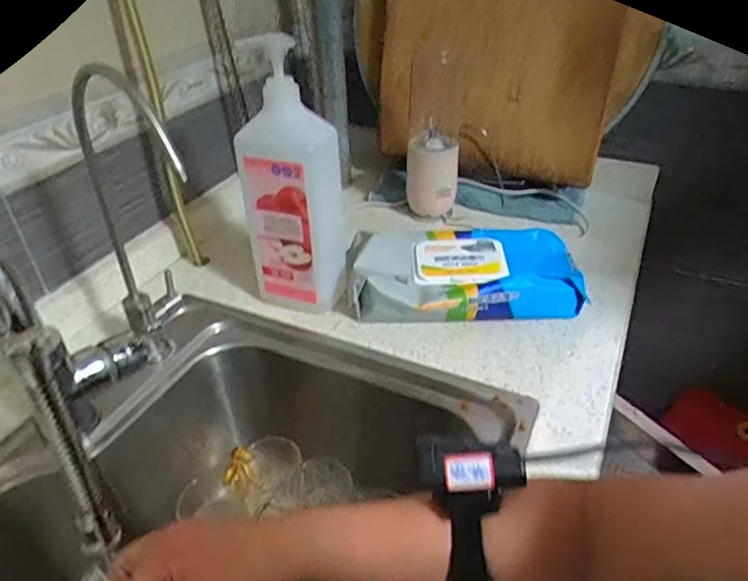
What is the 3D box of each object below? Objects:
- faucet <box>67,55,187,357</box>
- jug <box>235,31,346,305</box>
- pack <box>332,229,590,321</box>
[{"bbox_3d":[-0.196,-0.029,0.491,0.055,0.315,0.168,-22,40,-25],"label":"faucet"},{"bbox_3d":[-0.085,-0.111,0.611,0.090,0.297,0.066,13,39,20],"label":"jug"},{"bbox_3d":[0.099,-0.020,0.671,0.272,0.066,0.128,-5,36,-4],"label":"pack"}]

